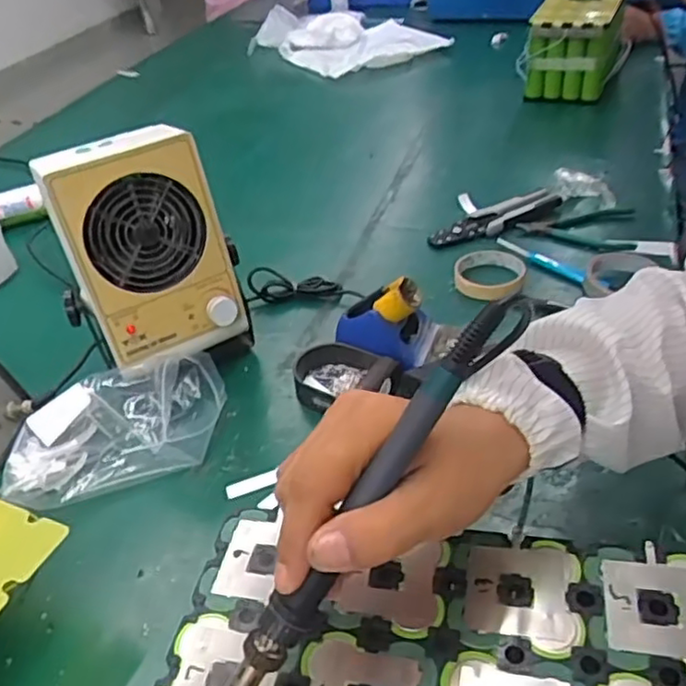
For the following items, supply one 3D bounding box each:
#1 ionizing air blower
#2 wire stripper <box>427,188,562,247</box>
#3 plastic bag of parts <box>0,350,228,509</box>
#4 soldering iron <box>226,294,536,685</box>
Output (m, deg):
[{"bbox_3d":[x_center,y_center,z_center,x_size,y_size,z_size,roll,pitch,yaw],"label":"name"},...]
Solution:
[{"bbox_3d":[-0.194,-0.076,0.686,0.156,0.247,0.130,-31,45,-27],"label":"ionizing air blower"},{"bbox_3d":[0.212,-0.171,0.916,0.204,0.014,0.051,-21,41,-17],"label":"wire stripper"},{"bbox_3d":[-0.218,0.078,0.645,0.212,0.063,0.121,-18,40,-14],"label":"plastic bag of parts"},{"bbox_3d":[0.001,0.081,0.283,0.018,0.019,0.242,37,97,39],"label":"soldering iron"}]

